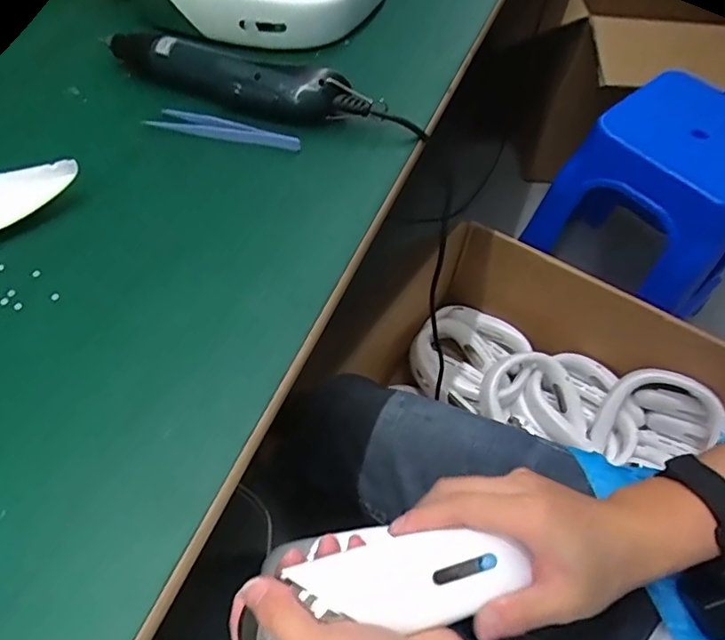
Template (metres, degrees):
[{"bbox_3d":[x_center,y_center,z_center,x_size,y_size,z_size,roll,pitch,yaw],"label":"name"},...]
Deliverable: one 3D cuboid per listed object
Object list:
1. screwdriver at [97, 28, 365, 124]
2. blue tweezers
[{"bbox_3d":[-0.107,-0.193,0.447,0.231,0.036,0.039,15,57,6],"label":"screwdriver"},{"bbox_3d":[-0.109,-0.148,0.434,0.119,0.014,0.023,17,57,7],"label":"blue tweezers"}]

